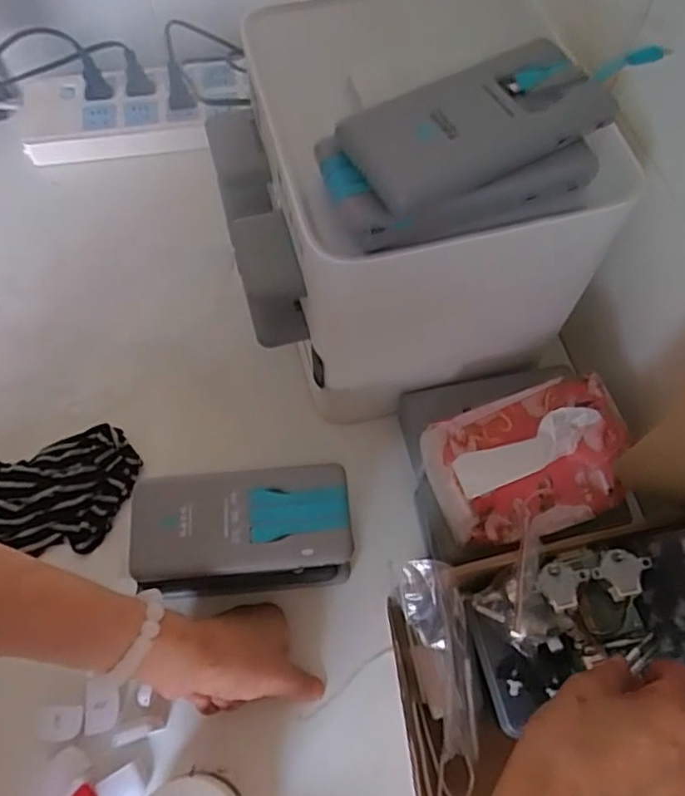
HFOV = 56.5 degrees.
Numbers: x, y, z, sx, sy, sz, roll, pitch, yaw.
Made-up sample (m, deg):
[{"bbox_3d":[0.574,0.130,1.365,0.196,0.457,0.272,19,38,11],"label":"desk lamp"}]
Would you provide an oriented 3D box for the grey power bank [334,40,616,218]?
[{"bbox_3d":[0.073,-0.147,0.339,0.139,0.015,0.067,-27,68,-13],"label":"grey power bank"}]

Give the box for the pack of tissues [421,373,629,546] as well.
[{"bbox_3d":[0.129,0.036,0.432,0.134,0.058,0.102,-17,66,-9],"label":"pack of tissues"}]

